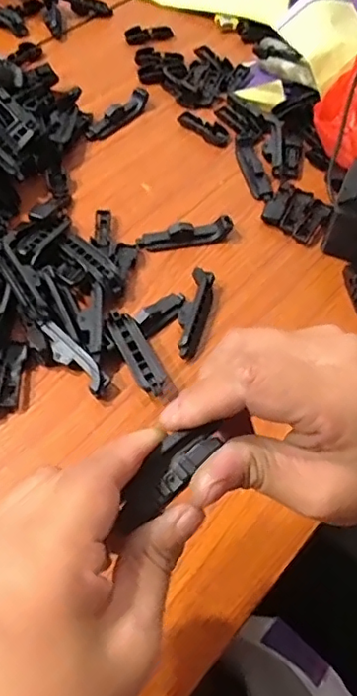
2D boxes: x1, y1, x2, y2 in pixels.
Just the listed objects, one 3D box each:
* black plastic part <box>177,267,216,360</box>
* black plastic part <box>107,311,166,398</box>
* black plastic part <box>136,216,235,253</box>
[{"bbox_3d":[0.010,-0.025,0.407,0.019,0.014,0.072,15,58,7],"label":"black plastic part"},{"bbox_3d":[-0.028,0.006,0.384,0.020,0.016,0.068,-23,61,-16],"label":"black plastic part"},{"bbox_3d":[0.005,-0.088,0.447,0.075,0.016,0.017,-10,58,-8],"label":"black plastic part"}]

